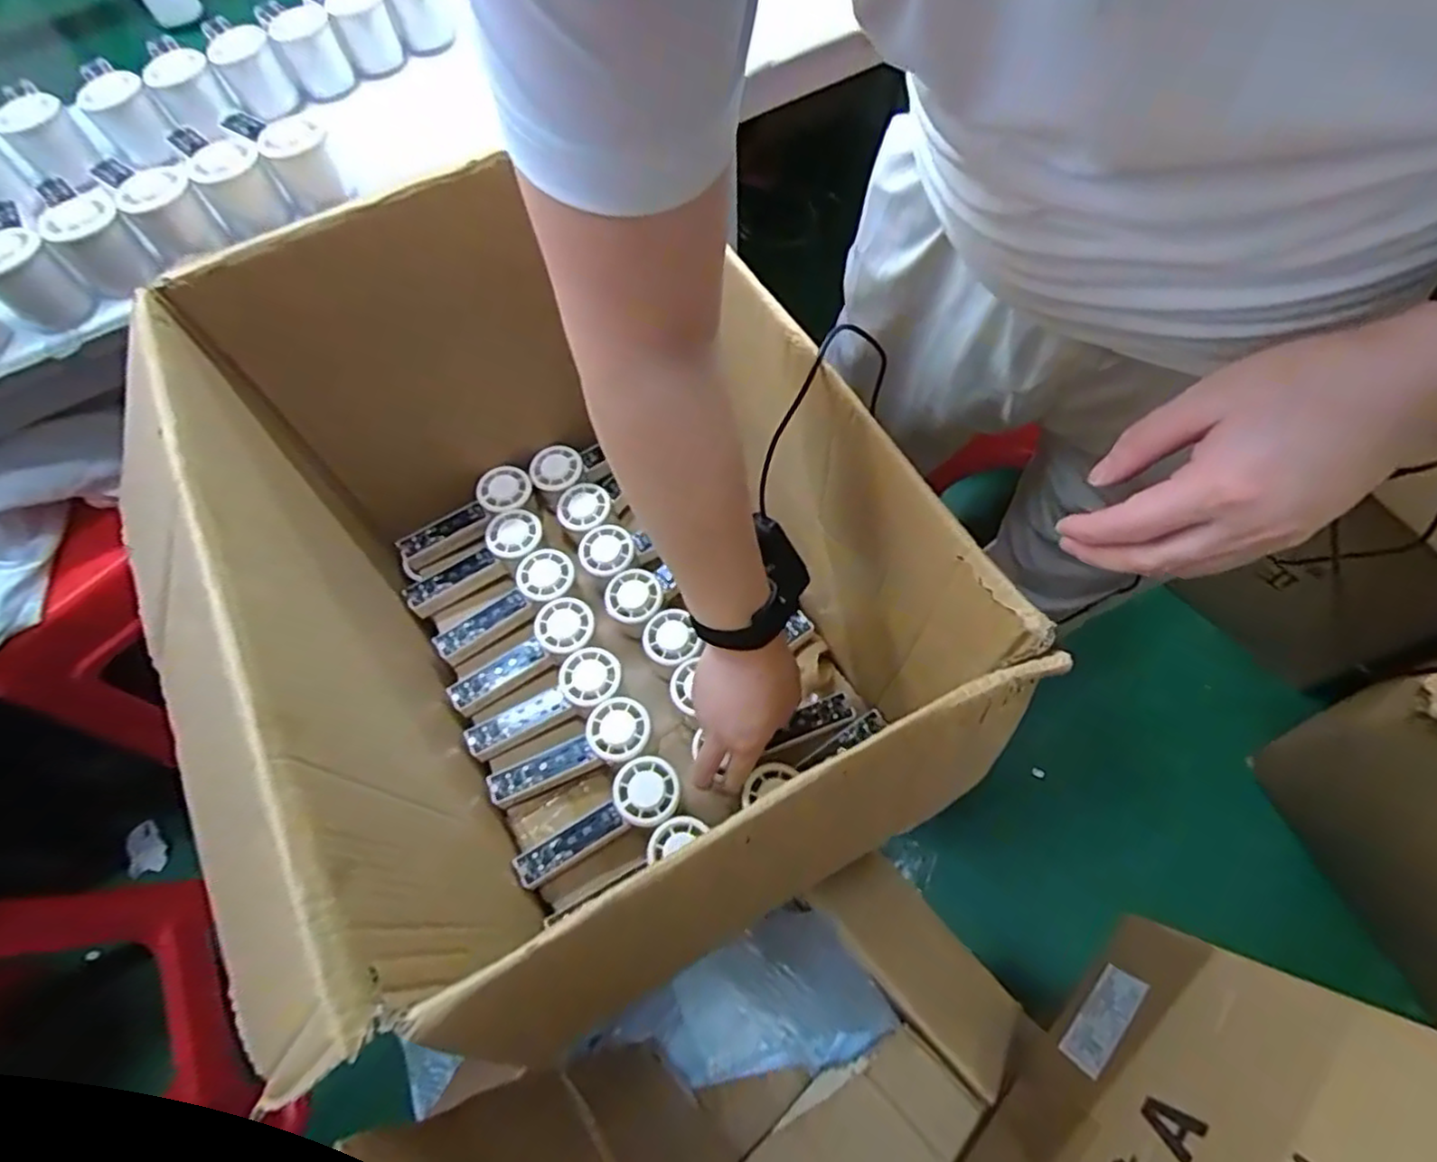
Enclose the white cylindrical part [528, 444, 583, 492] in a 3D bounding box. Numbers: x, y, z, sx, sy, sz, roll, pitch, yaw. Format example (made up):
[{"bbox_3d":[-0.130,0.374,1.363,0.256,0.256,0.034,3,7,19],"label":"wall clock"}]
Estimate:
[{"bbox_3d":[-0.180,-0.126,0.774,0.056,0.016,0.049,-12,64,-3],"label":"white cylindrical part"}]

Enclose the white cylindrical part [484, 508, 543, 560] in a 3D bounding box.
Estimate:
[{"bbox_3d":[-0.212,-0.050,0.722,0.055,0.011,0.054,-1,64,2],"label":"white cylindrical part"}]

